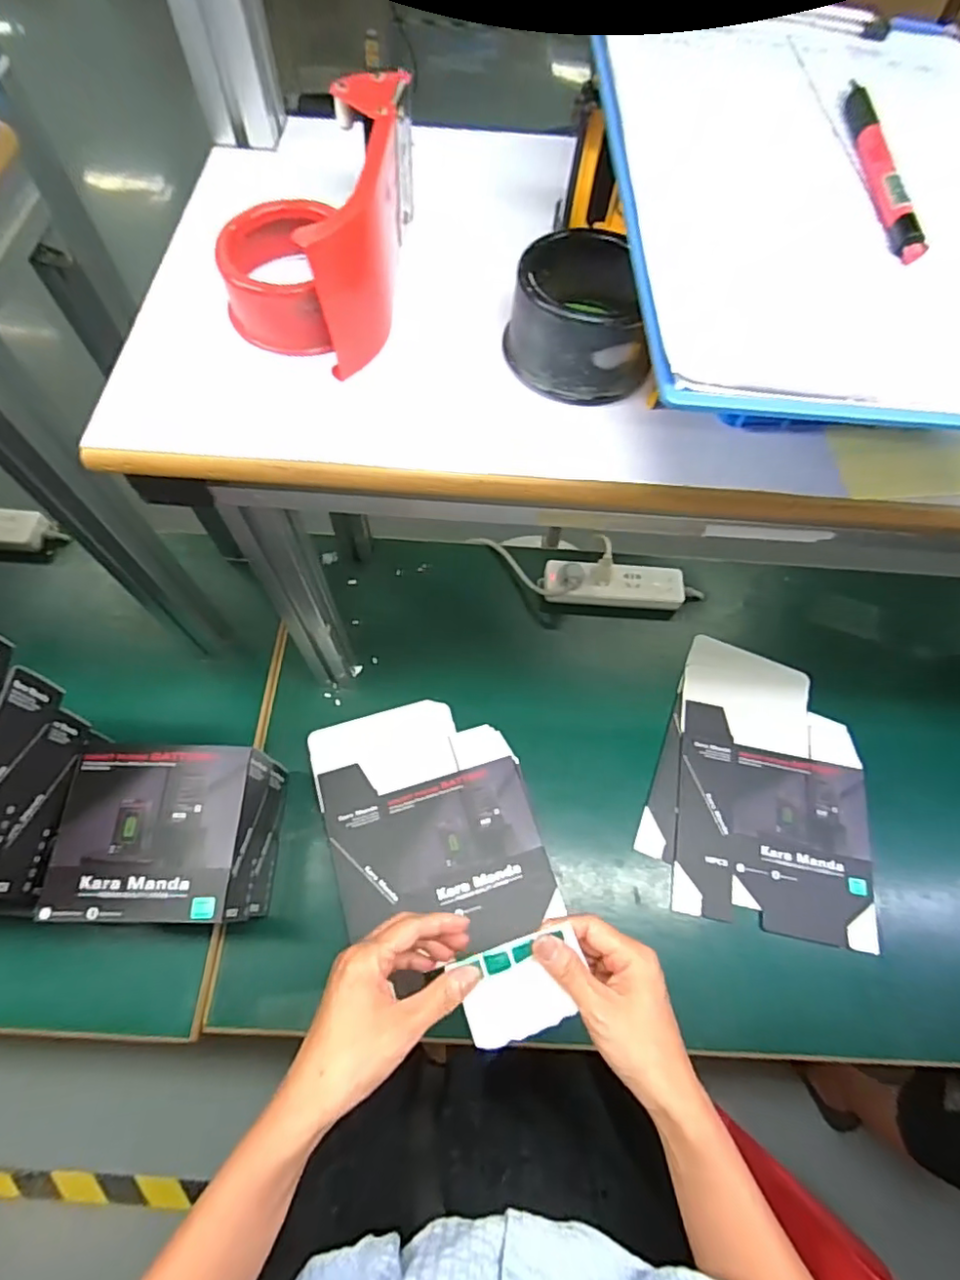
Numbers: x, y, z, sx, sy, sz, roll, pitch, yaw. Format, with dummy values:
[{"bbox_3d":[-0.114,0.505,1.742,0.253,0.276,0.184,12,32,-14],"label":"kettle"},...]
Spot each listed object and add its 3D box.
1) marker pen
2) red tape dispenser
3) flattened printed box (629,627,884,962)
[{"bbox_3d":[0.174,-0.208,0.255,0.012,0.008,0.126,4,65,-1],"label":"marker pen"},{"bbox_3d":[-0.083,-0.207,0.290,0.079,0.071,0.134,6,65,0],"label":"red tape dispenser"},{"bbox_3d":[0.343,0.172,0.724,0.255,0.015,0.331,10,67,4],"label":"flattened printed box"}]

